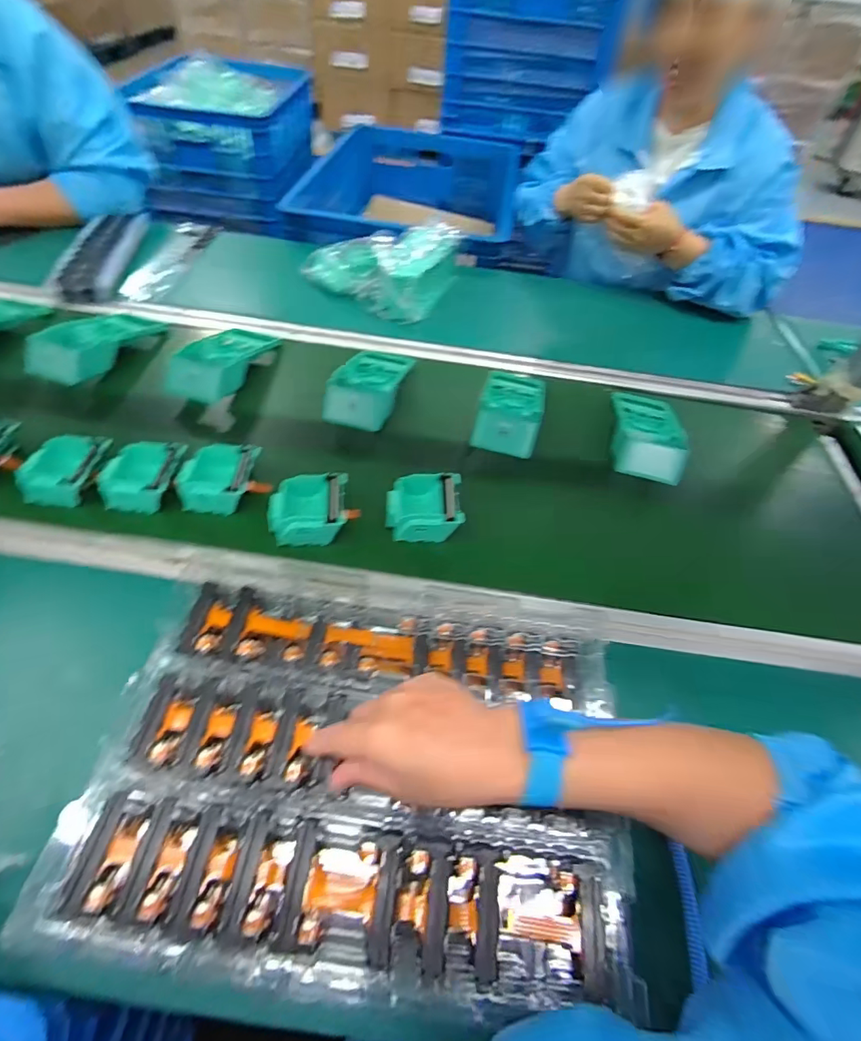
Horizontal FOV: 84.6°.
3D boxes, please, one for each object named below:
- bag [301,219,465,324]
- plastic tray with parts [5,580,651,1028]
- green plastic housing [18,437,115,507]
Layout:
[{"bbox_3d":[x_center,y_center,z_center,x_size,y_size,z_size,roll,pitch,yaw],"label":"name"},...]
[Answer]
[{"bbox_3d":[-0.079,-0.468,0.858,0.261,0.086,0.182,25,55,12],"label":"bag"},{"bbox_3d":[-0.044,0.182,0.363,0.386,0.040,0.268,7,53,-1],"label":"plastic tray with parts"},{"bbox_3d":[-0.410,-0.059,0.533,0.071,0.035,0.081,10,53,1],"label":"green plastic housing"}]

